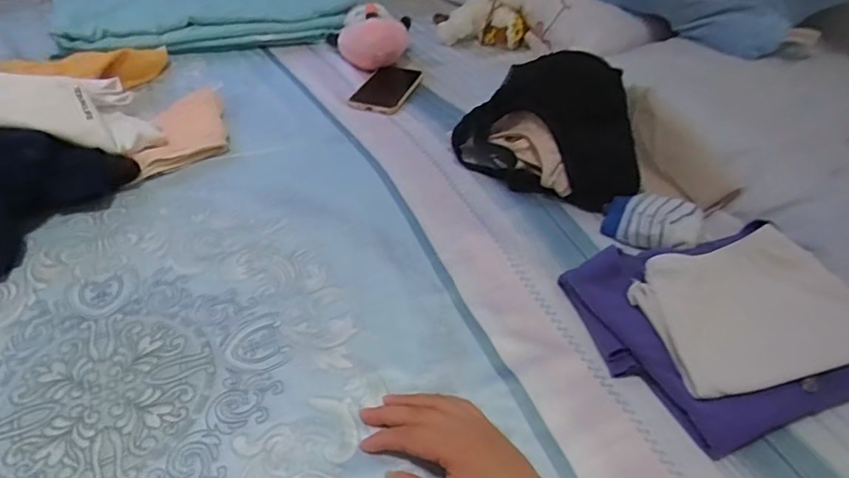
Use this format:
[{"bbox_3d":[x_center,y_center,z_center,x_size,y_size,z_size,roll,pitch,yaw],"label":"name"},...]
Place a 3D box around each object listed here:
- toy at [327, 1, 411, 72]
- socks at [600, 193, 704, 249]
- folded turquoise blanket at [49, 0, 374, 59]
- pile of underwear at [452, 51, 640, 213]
[{"bbox_3d":[-0.093,-0.335,0.935,0.138,0.080,0.101,5,40,-2],"label":"toy"},{"bbox_3d":[0.254,-0.021,0.635,0.104,0.039,0.065,20,42,16],"label":"socks"},{"bbox_3d":[-0.356,-0.396,0.983,0.493,0.075,0.214,-10,42,-18],"label":"folded turquoise blanket"},{"bbox_3d":[0.149,-0.140,0.715,0.215,0.112,0.180,8,40,2],"label":"pile of underwear"}]

